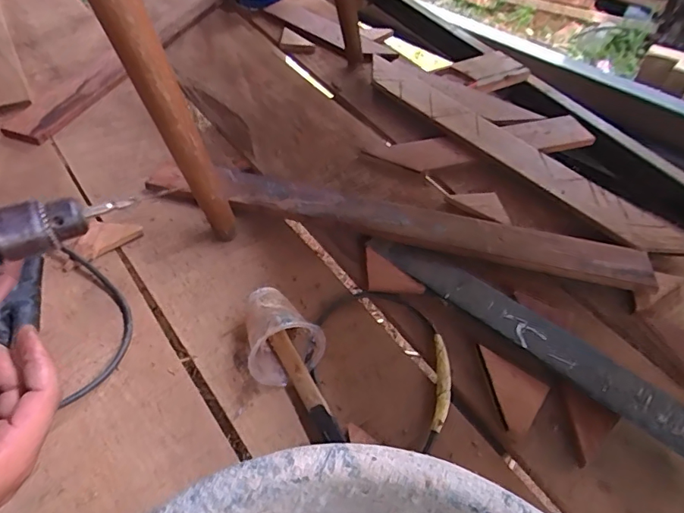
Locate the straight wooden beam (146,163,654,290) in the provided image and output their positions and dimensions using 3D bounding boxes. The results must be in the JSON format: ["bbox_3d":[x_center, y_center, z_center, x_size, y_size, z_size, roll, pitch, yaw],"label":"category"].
[{"bbox_3d":[0.053,-0.046,0.589,0.582,0.024,0.068,13,50,8],"label":"straight wooden beam"}]

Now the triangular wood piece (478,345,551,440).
[{"bbox_3d":[0.156,0.131,0.466,0.071,0.007,0.055,32,82,16],"label":"triangular wood piece"}]

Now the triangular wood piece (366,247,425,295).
[{"bbox_3d":[0.047,0.026,0.537,0.041,0.015,0.081,-33,59,-27],"label":"triangular wood piece"}]

